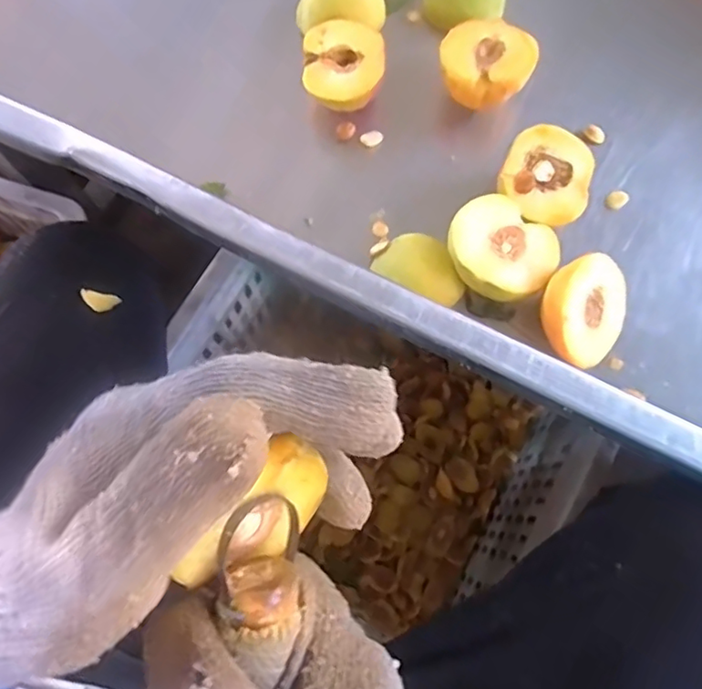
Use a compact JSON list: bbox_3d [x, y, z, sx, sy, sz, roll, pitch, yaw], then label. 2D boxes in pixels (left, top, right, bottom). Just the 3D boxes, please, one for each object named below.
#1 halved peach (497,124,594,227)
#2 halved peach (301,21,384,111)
[{"bbox_3d":[0.122,-0.101,0.381,0.055,0.038,0.061,22,76,6],"label":"halved peach"},{"bbox_3d":[-0.005,-0.182,0.400,0.051,0.037,0.056,2,75,0],"label":"halved peach"}]

